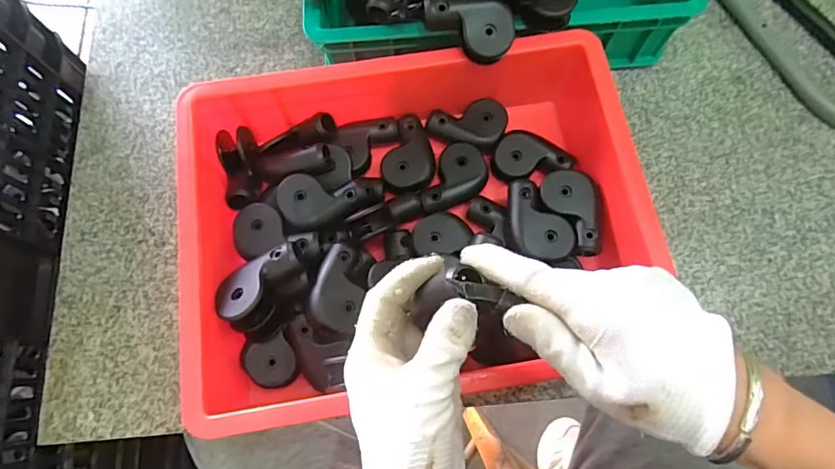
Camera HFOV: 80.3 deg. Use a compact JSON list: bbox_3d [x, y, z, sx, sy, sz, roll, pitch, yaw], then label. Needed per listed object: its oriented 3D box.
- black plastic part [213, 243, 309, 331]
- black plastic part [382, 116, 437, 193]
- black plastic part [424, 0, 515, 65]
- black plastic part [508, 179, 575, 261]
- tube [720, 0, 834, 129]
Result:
[{"bbox_3d":[-0.115,0.040,0.370,0.065,0.028,0.043,-26,75,-7],"label":"black plastic part"},{"bbox_3d":[-0.004,-0.072,0.452,0.045,0.019,0.069,15,74,5],"label":"black plastic part"},{"bbox_3d":[0.040,-0.164,0.390,0.069,0.023,0.044,12,102,-1],"label":"black plastic part"},{"bbox_3d":[0.099,-0.010,0.410,0.046,0.026,0.069,-5,73,-1],"label":"black plastic part"},{"bbox_3d":[0.377,-0.188,0.498,0.049,0.017,0.282,-31,75,-8],"label":"tube"}]

